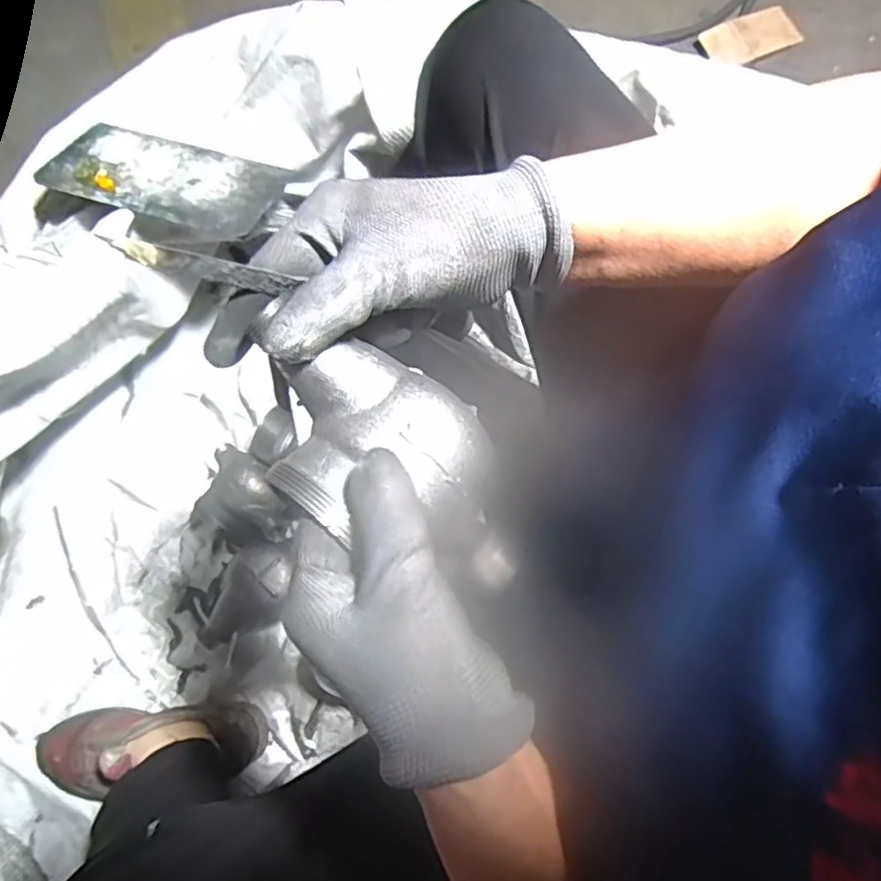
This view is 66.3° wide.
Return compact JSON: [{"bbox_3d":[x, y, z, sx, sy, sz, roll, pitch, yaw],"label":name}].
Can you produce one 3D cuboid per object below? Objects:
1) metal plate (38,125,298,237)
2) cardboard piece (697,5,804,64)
[{"bbox_3d":[-0.274,-0.261,0.671,0.221,0.008,0.116,16,55,7],"label":"metal plate"},{"bbox_3d":[0.473,-0.614,1.027,0.139,0.013,0.066,-22,96,-1],"label":"cardboard piece"}]

